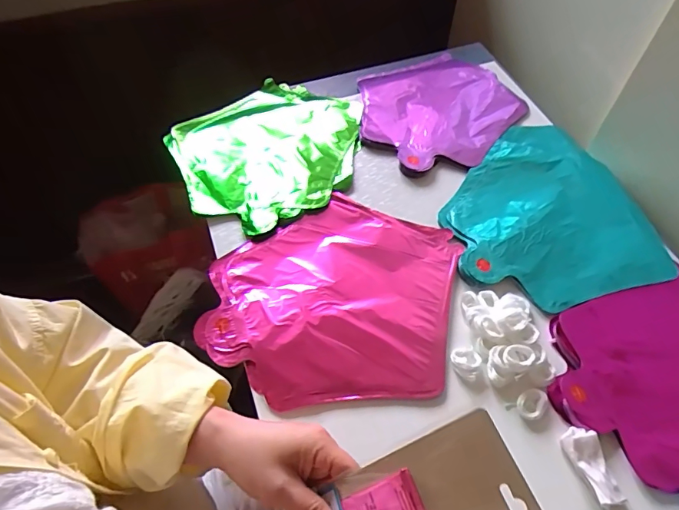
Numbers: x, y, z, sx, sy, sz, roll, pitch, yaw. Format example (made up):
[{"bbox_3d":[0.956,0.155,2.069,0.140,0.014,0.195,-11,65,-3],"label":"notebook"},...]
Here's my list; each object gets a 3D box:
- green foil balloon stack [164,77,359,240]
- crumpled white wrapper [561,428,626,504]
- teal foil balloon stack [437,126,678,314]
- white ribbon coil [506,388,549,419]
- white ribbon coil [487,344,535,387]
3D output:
[{"bbox_3d":[-0.083,-0.139,0.596,0.252,0.036,0.233,-32,62,-19],"label":"green foil balloon stack"},{"bbox_3d":[0.207,0.173,0.374,0.028,0.018,0.059,-8,58,-6],"label":"crumpled white wrapper"},{"bbox_3d":[0.232,-0.057,0.531,0.226,0.010,0.248,-10,58,-8],"label":"teal foil balloon stack"},{"bbox_3d":[0.171,0.134,0.406,0.032,0.009,0.023,-31,63,-19],"label":"white ribbon coil"},{"bbox_3d":[0.155,0.098,0.419,0.040,0.022,0.031,-26,61,-17],"label":"white ribbon coil"}]

